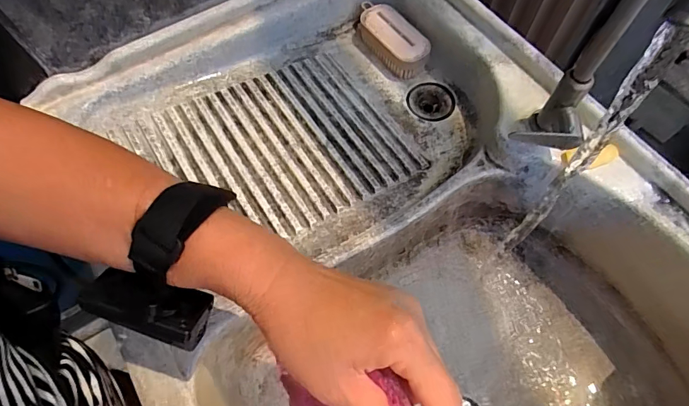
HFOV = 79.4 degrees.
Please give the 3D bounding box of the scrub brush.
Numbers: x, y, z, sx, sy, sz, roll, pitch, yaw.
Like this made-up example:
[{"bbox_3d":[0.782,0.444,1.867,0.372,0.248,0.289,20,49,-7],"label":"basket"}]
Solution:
[{"bbox_3d":[0.070,-0.250,0.625,0.061,0.043,0.134,-29,67,-12],"label":"scrub brush"}]

